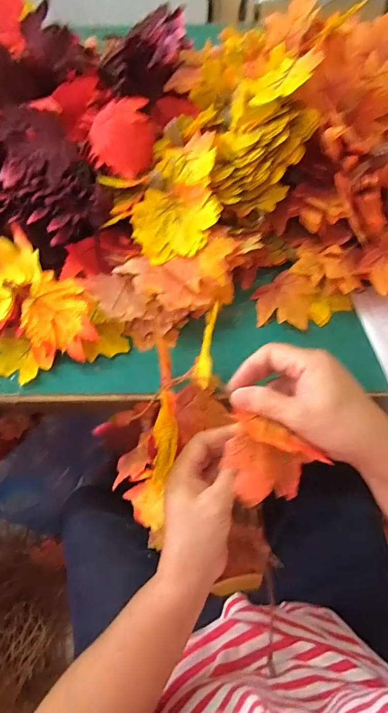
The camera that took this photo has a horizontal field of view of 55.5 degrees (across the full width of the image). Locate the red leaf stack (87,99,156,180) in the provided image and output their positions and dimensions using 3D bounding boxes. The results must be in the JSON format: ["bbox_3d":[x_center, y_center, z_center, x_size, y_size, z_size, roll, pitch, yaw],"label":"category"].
[{"bbox_3d":[-0.089,-0.266,0.455,0.061,0.055,0.100,12,63,6],"label":"red leaf stack"}]

